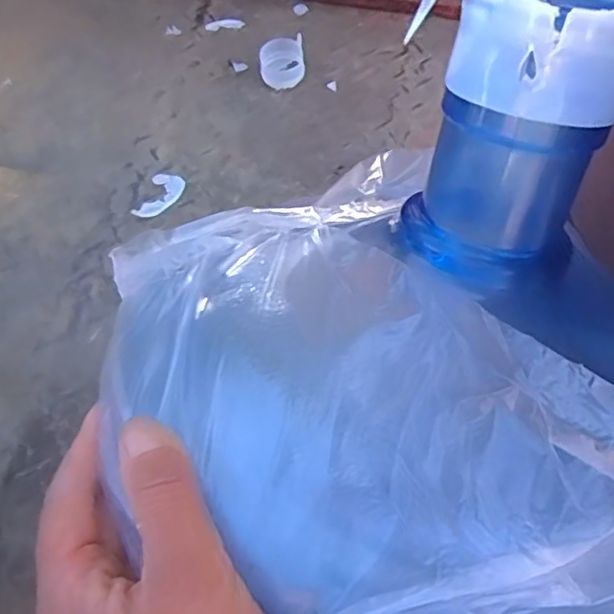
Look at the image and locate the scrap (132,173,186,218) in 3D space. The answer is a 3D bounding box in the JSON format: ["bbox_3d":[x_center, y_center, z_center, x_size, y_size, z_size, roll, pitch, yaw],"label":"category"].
[{"bbox_3d":[-0.171,-0.129,0.736,0.037,0.011,0.070,20,66,11],"label":"scrap"}]

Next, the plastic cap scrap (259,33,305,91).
[{"bbox_3d":[-0.032,-0.317,0.821,0.058,0.031,0.060,-5,63,-4],"label":"plastic cap scrap"}]

